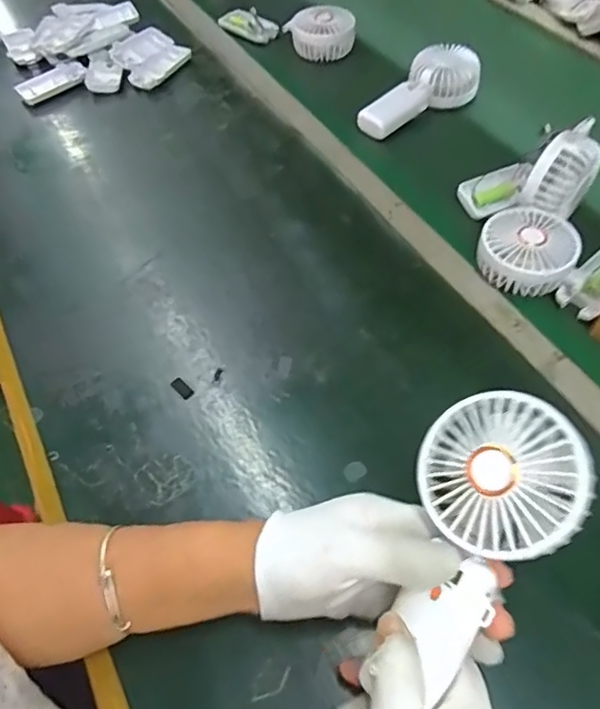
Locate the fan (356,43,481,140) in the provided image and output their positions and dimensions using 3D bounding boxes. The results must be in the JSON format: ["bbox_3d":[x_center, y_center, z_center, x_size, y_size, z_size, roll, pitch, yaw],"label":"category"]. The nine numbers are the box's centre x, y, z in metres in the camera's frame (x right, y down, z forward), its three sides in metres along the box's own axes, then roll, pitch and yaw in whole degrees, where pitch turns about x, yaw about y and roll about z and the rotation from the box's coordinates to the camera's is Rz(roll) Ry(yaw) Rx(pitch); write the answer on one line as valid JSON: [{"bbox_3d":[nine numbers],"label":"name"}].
[{"bbox_3d":[0.155,-0.331,0.705,0.081,0.047,0.163,35,62,23],"label":"fan"}]

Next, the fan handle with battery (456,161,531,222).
[{"bbox_3d":[0.217,-0.180,0.618,0.084,0.027,0.044,-25,58,-16],"label":"fan handle with battery"}]

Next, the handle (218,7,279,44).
[{"bbox_3d":[-0.079,-0.494,0.846,0.098,0.039,0.026,23,58,16],"label":"handle"}]

